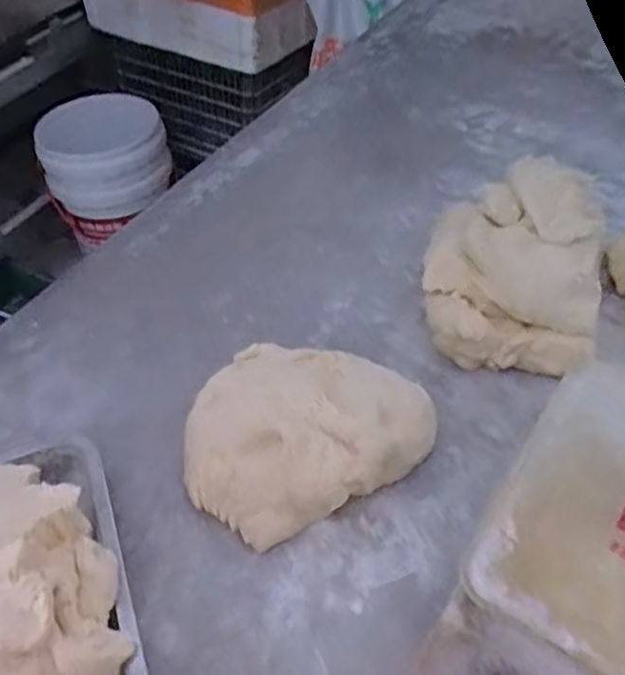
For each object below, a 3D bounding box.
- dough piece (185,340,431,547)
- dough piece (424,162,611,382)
[{"bbox_3d":[-0.010,0.076,0.595,0.205,0.073,0.158,-25,51,-19],"label":"dough piece"},{"bbox_3d":[0.200,-0.069,0.687,0.168,0.133,0.191,9,49,11],"label":"dough piece"}]

